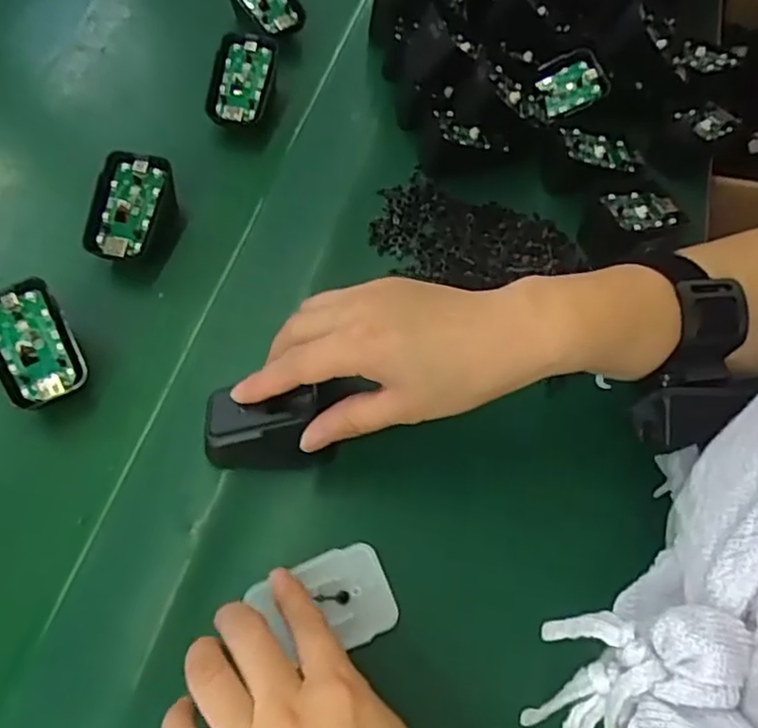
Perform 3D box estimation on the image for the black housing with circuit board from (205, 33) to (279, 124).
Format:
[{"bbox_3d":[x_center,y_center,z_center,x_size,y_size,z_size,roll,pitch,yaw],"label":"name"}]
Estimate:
[{"bbox_3d":[-0.101,-0.209,0.487,0.043,0.011,0.073,9,82,-5],"label":"black housing with circuit board"}]

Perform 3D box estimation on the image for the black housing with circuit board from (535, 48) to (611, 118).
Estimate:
[{"bbox_3d":[0.142,-0.208,0.488,0.049,0.008,0.043,-20,83,9],"label":"black housing with circuit board"}]

